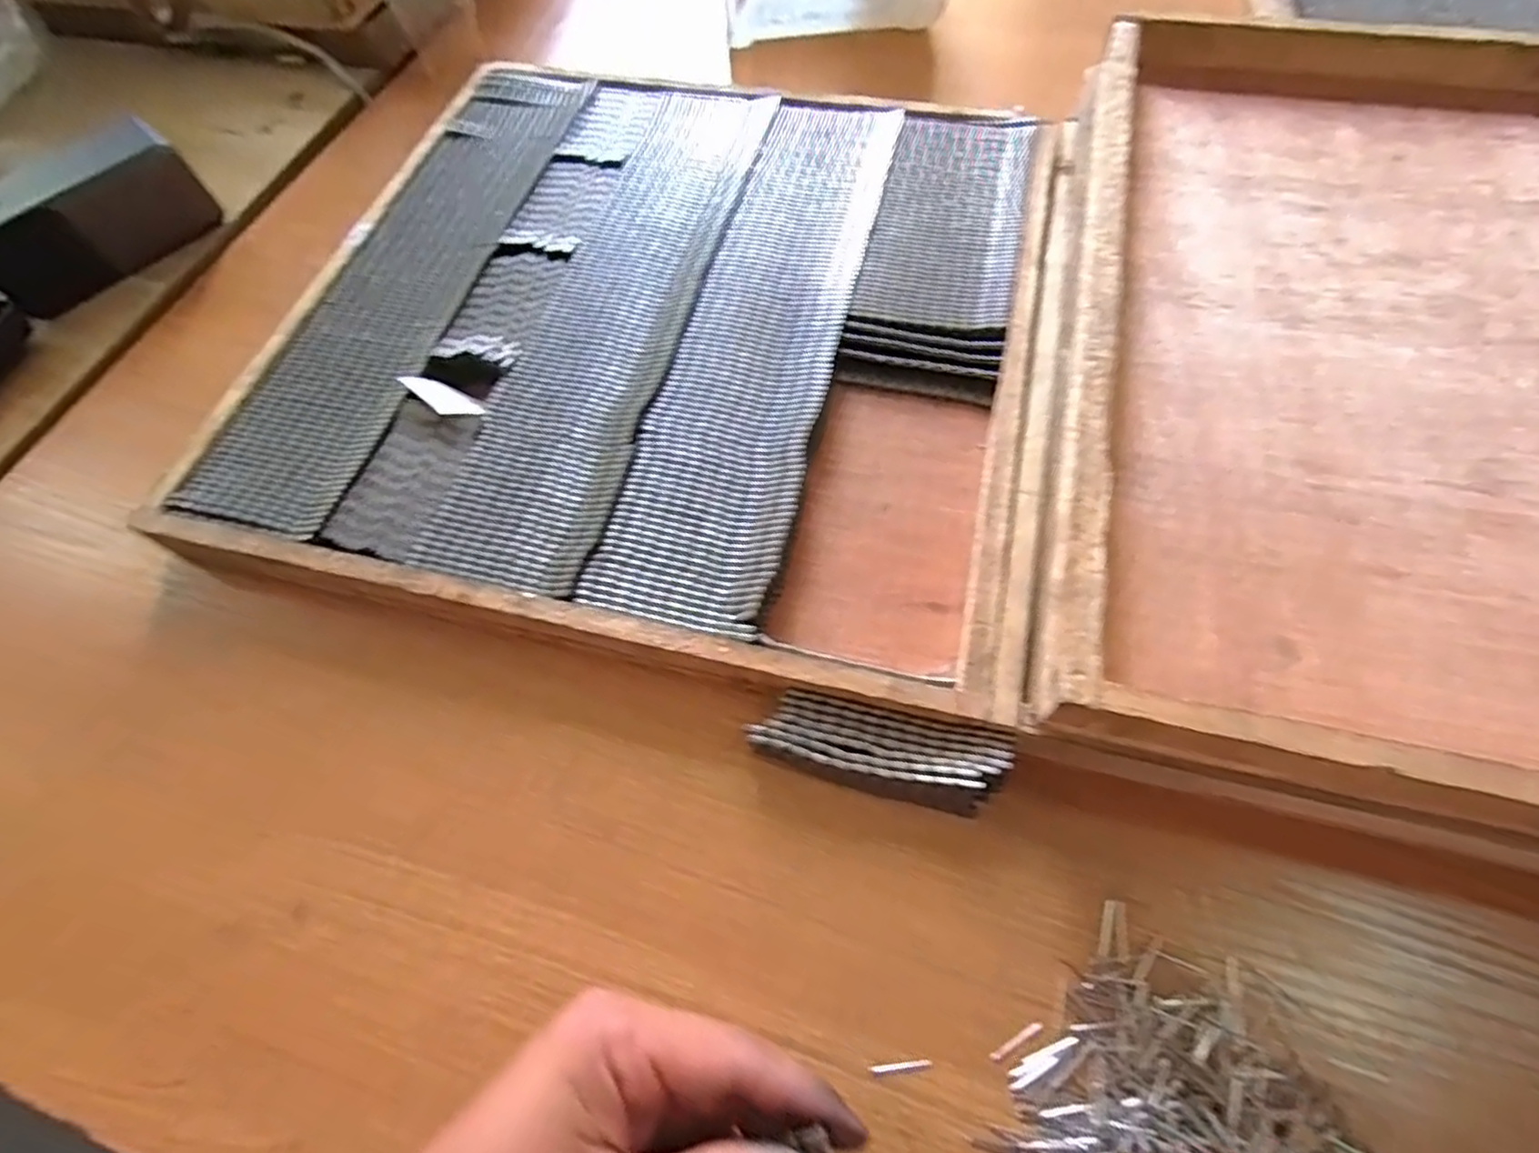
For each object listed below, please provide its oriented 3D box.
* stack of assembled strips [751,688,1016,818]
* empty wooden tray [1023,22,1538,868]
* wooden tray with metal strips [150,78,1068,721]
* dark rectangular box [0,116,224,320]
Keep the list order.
[{"bbox_3d":[0.044,0.071,0.287,0.097,0.023,0.030,12,65,9],"label":"stack of assembled strips"},{"bbox_3d":[0.322,-0.087,0.279,0.394,0.027,0.388,8,65,8],"label":"empty wooden tray"},{"bbox_3d":[-0.054,-0.142,0.399,0.399,0.040,0.385,11,65,9],"label":"wooden tray with metal strips"},{"bbox_3d":[-0.415,-0.218,0.436,0.039,0.056,0.128,36,70,19],"label":"dark rectangular box"}]

